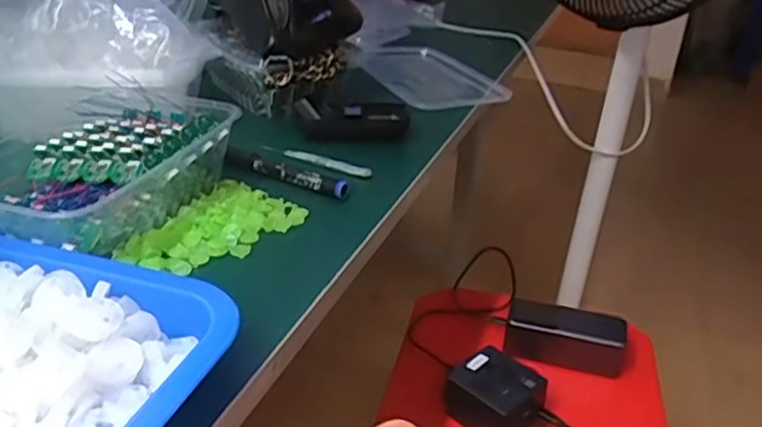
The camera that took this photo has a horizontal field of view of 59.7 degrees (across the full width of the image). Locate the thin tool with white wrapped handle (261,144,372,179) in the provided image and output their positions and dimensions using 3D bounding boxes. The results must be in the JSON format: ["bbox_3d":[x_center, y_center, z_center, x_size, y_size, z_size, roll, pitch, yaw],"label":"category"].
[{"bbox_3d":[-0.058,-0.049,0.600,0.109,0.006,0.014,16,31,22],"label":"thin tool with white wrapped handle"}]

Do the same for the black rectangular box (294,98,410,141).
[{"bbox_3d":[-0.027,-0.090,0.647,0.113,0.036,0.044,-3,29,-11],"label":"black rectangular box"}]

